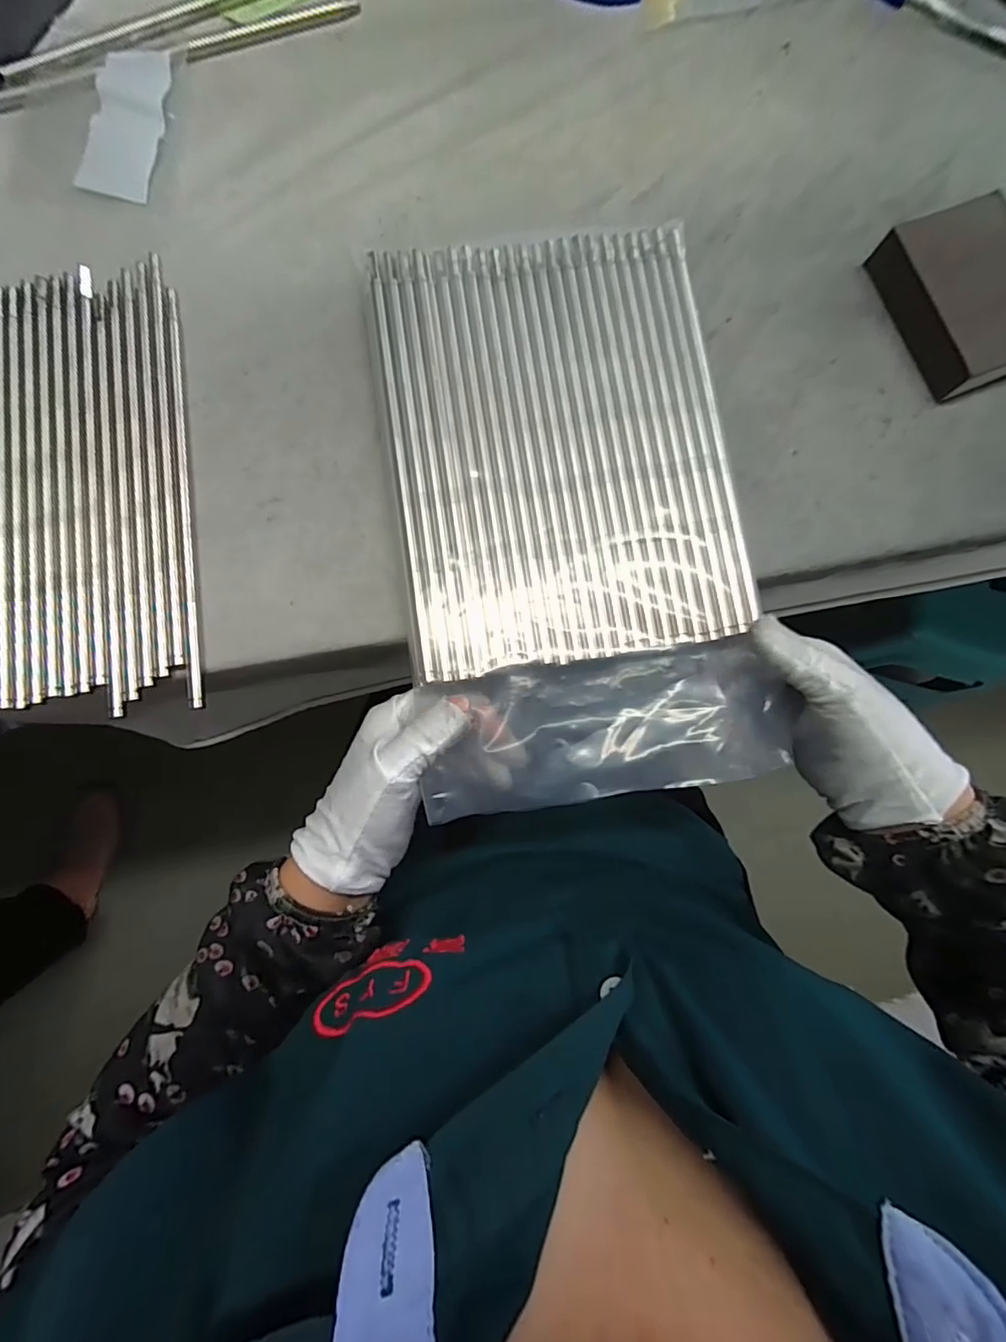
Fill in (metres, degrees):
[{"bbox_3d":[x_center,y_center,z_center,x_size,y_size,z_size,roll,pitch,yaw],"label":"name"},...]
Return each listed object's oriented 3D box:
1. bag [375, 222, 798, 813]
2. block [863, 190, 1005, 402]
[{"bbox_3d":[0.036,-0.089,0.286,0.181,0.026,0.305,-9,85,-2],"label":"bag"},{"bbox_3d":[0.266,-0.211,0.303,0.068,0.028,0.096,-21,85,-3],"label":"block"}]

